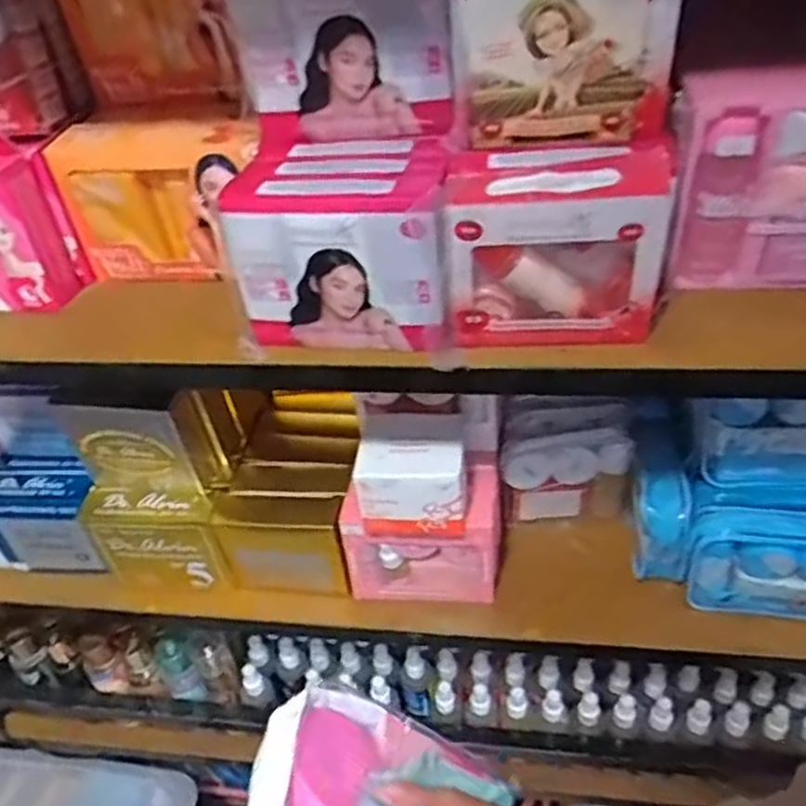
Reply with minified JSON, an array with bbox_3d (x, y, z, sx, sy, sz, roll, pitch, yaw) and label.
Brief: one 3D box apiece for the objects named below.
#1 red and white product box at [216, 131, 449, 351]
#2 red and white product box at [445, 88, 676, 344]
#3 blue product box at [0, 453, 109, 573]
[{"bbox_3d":[-0.037,-0.115,0.515,0.140,0.113,0.114,1,40,9],"label":"red and white product box"},{"bbox_3d":[0.098,-0.110,0.476,0.132,0.121,0.075,-1,40,7],"label":"red and white product box"},{"bbox_3d":[-0.380,0.121,0.790,0.131,0.113,0.067,3,41,12],"label":"blue product box"}]

